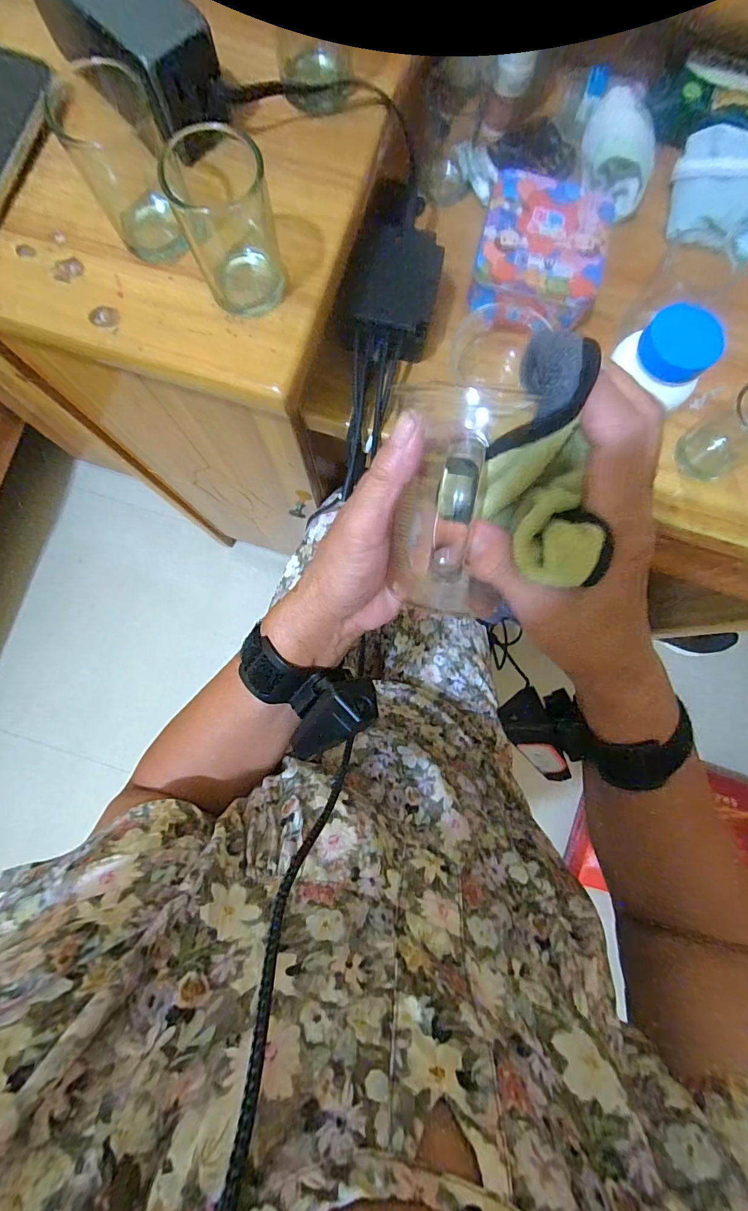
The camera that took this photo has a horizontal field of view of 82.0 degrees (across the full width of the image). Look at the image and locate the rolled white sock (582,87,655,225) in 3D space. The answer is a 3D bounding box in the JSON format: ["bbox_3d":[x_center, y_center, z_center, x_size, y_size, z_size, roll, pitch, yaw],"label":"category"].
[{"bbox_3d":[0.215,-0.391,0.376,0.060,0.044,0.101,1,83,-1],"label":"rolled white sock"}]

